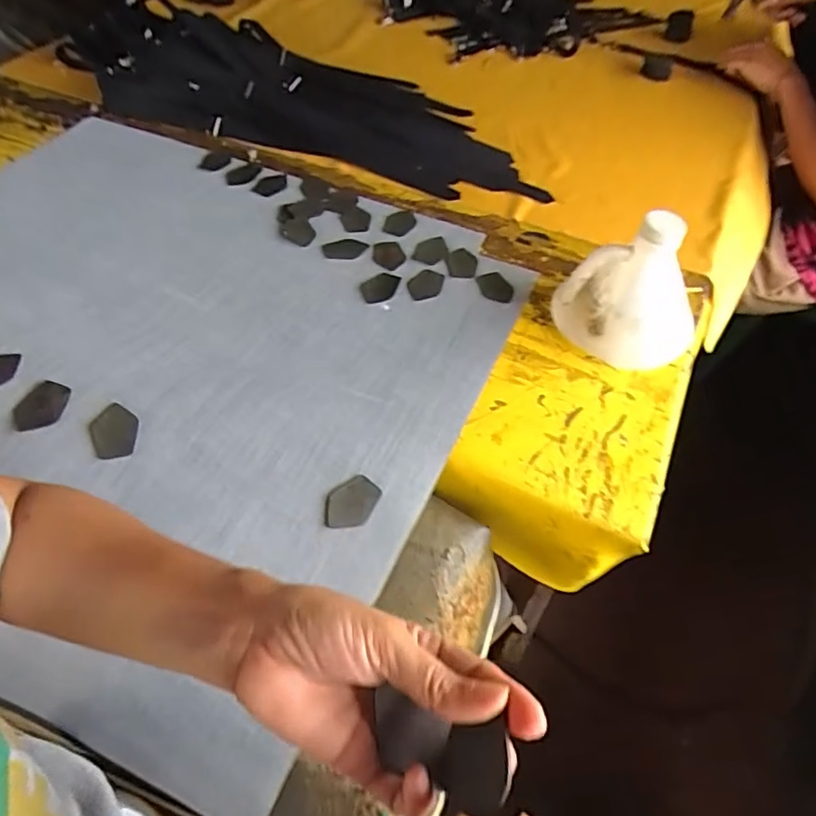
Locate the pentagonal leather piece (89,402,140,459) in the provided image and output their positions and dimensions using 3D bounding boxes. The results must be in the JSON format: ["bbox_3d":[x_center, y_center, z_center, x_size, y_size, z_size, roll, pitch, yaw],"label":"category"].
[{"bbox_3d":[-0.264,0.022,0.526,0.039,0.005,0.053,-23,59,-18],"label":"pentagonal leather piece"}]

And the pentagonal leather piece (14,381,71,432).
[{"bbox_3d":[-0.333,-0.001,0.529,0.043,0.004,0.051,9,59,10],"label":"pentagonal leather piece"}]

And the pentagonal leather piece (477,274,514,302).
[{"bbox_3d":[0.106,-0.146,0.705,0.038,0.004,0.054,-10,56,-9],"label":"pentagonal leather piece"}]

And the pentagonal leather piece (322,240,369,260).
[{"bbox_3d":[-0.079,-0.198,0.738,0.056,0.009,0.041,-4,55,-5],"label":"pentagonal leather piece"}]

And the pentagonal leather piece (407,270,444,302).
[{"bbox_3d":[0.020,-0.147,0.701,0.038,0.004,0.053,13,55,6],"label":"pentagonal leather piece"}]

